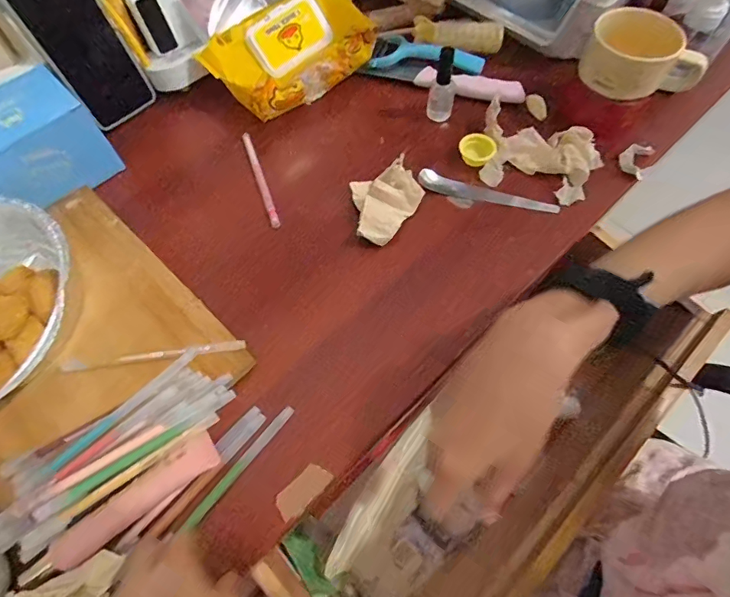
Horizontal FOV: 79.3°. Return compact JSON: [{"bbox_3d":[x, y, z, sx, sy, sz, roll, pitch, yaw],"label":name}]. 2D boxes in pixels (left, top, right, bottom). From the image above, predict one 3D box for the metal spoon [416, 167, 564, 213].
[{"bbox_3d":[0.128,-0.112,0.458,0.144,0.020,0.016,11,64,8],"label":"metal spoon"}]

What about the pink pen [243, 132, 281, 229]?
[{"bbox_3d":[-0.113,-0.131,0.477,0.010,0.010,0.134,-19,64,-8],"label":"pink pen"}]

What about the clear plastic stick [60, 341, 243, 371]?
[{"bbox_3d":[-0.176,0.048,0.369,0.145,0.008,0.011,-7,63,-2],"label":"clear plastic stick"}]

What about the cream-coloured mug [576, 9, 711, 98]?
[{"bbox_3d":[0.283,-0.251,0.453,0.112,0.048,0.076,7,63,6],"label":"cream-coloured mug"}]

